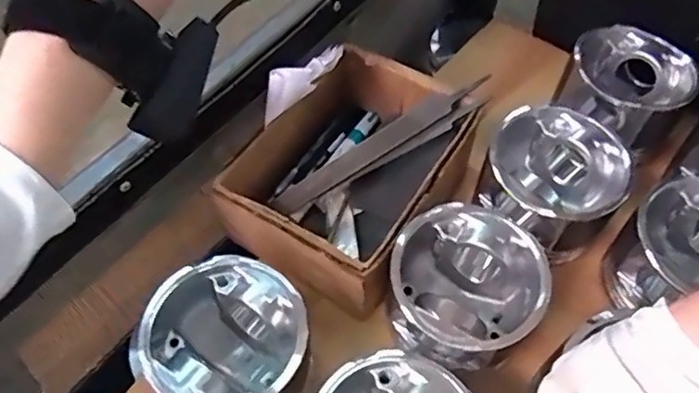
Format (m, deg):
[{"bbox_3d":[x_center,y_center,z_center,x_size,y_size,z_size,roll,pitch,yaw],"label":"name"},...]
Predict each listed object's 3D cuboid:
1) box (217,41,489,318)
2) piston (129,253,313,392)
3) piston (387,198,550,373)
[{"bbox_3d":[0.006,-0.020,0.530,0.150,0.097,0.196,30,63,17],"label":"box"},{"bbox_3d":[-0.087,0.116,0.445,0.108,0.096,0.110,0,58,0],"label":"piston"},{"bbox_3d":[0.086,0.075,0.462,0.103,0.102,0.109,0,58,0],"label":"piston"}]

